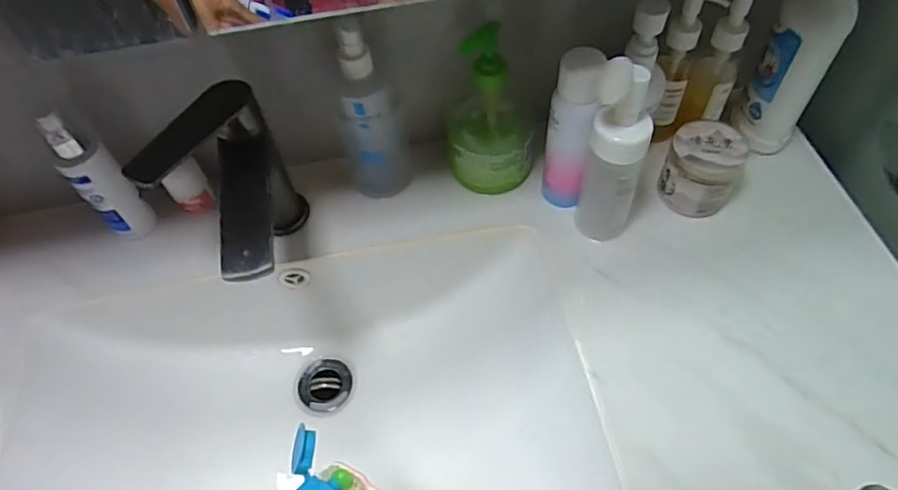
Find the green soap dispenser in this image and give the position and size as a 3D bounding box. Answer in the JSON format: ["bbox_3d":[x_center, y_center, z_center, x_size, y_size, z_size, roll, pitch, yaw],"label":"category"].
[{"bbox_3d":[0.038,-0.116,0.545,0.084,0.157,0.062,1,57,5],"label":"green soap dispenser"}]

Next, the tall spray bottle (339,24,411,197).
[{"bbox_3d":[-0.072,-0.110,0.540,0.054,0.168,0.045,-6,56,1],"label":"tall spray bottle"}]

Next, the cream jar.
[{"bbox_3d":[0.237,-0.072,0.548,0.063,0.072,0.065,-2,56,3],"label":"cream jar"}]

